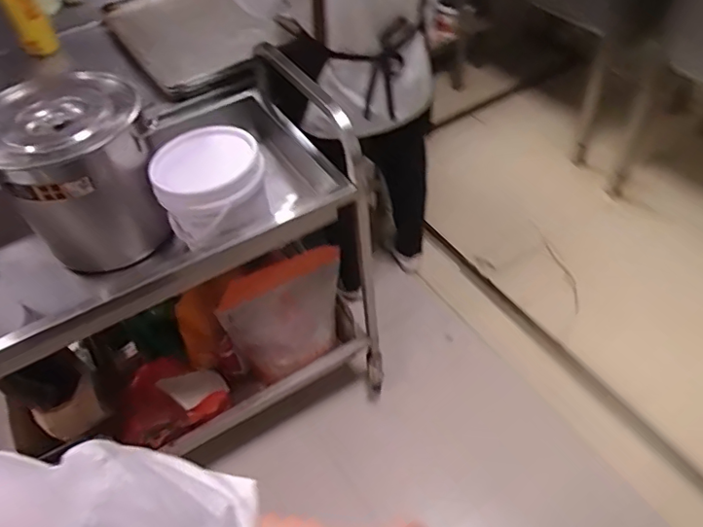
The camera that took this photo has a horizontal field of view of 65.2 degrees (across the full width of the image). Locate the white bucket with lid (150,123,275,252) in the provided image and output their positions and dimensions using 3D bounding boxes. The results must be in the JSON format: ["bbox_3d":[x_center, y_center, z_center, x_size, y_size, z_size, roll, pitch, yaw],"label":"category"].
[{"bbox_3d":[-0.260,-0.145,1.040,0.191,0.143,0.202,-3,49,4],"label":"white bucket with lid"}]

